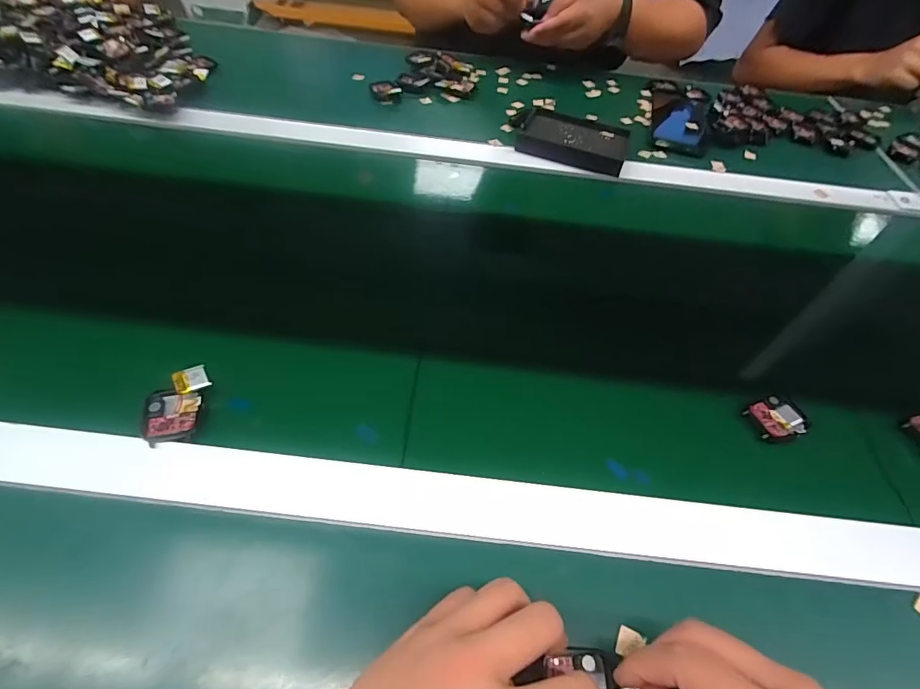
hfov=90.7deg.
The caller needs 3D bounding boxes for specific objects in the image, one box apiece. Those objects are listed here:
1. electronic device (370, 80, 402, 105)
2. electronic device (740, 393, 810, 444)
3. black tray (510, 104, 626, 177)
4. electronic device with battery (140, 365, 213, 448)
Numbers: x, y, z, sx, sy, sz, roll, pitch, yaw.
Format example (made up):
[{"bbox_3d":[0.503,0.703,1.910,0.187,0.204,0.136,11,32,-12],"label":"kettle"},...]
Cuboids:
[{"bbox_3d":[-0.105,-0.361,0.648,0.041,0.018,0.037,-10,55,-13],"label":"electronic device"},{"bbox_3d":[0.257,0.060,0.365,0.047,0.009,0.036,-19,57,-19],"label":"electronic device"},{"bbox_3d":[0.143,-0.275,0.603,0.155,0.021,0.096,21,54,10],"label":"black tray"},{"bbox_3d":[-0.204,0.045,0.327,0.039,0.020,0.055,-5,54,-9],"label":"electronic device with battery"}]

